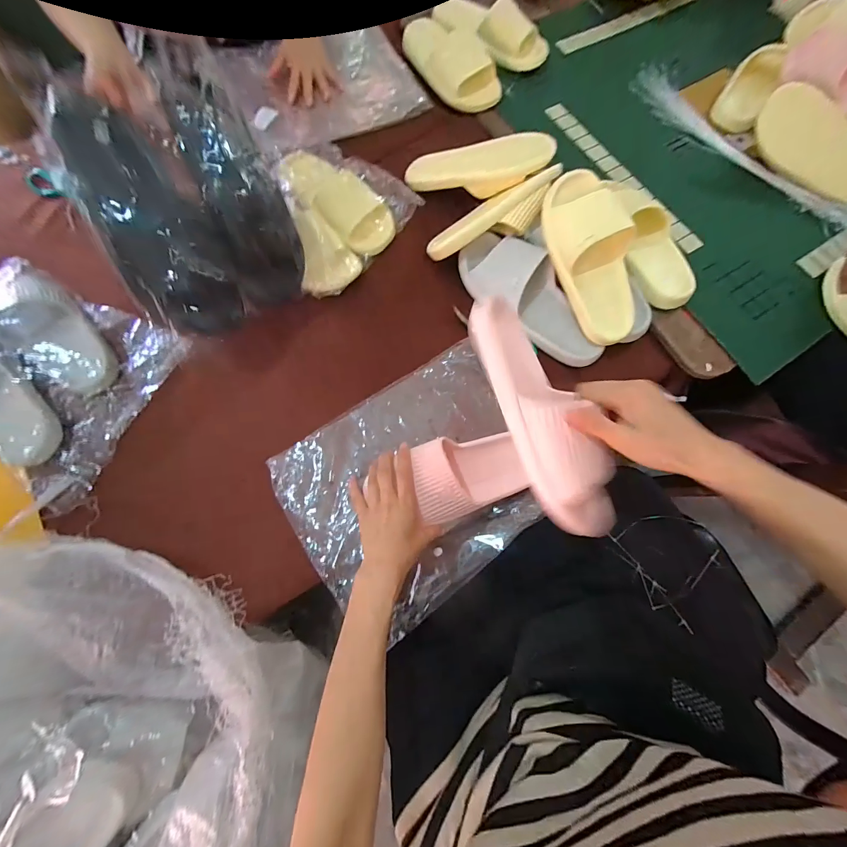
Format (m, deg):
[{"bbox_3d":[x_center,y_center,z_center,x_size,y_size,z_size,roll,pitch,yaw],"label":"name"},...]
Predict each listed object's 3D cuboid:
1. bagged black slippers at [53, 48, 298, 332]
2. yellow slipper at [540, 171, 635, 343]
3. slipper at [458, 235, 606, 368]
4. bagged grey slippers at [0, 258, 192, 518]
[{"bbox_3d":[-0.303,-0.282,0.484,0.213,0.136,0.316,-29,93,-18],"label":"bagged black slippers"},{"bbox_3d":[0.253,-0.241,0.536,0.099,0.061,0.244,-21,98,-6],"label":"yellow slipper"},{"bbox_3d":[0.160,-0.197,0.572,0.122,0.065,0.272,-29,76,-8],"label":"slipper"},{"bbox_3d":[-0.562,-0.081,0.523,0.337,0.071,0.268,25,75,7],"label":"bagged grey slippers"}]

